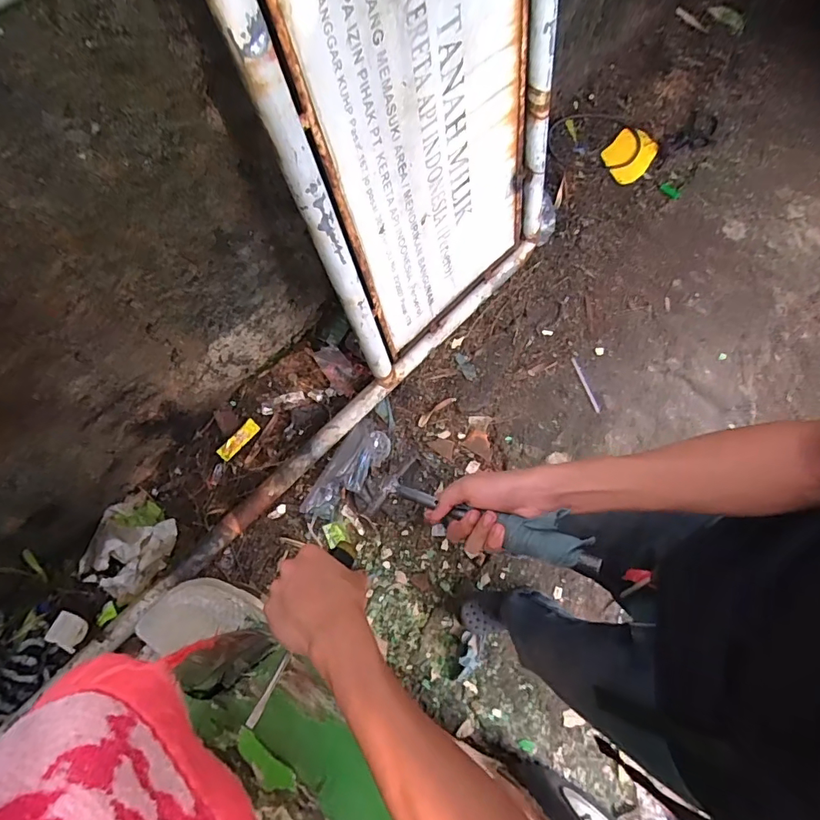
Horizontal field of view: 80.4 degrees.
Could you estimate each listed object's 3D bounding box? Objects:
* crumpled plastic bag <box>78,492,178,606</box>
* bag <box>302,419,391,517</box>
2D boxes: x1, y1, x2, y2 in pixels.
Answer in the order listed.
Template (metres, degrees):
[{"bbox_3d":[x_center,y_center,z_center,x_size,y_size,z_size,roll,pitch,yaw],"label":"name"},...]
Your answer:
[{"bbox_3d":[-0.714,0.340,1.243,0.191,0.072,0.228,23,73,8],"label":"crumpled plastic bag"},{"bbox_3d":[-0.177,0.173,1.357,0.118,0.065,0.305,34,75,11],"label":"bag"}]

